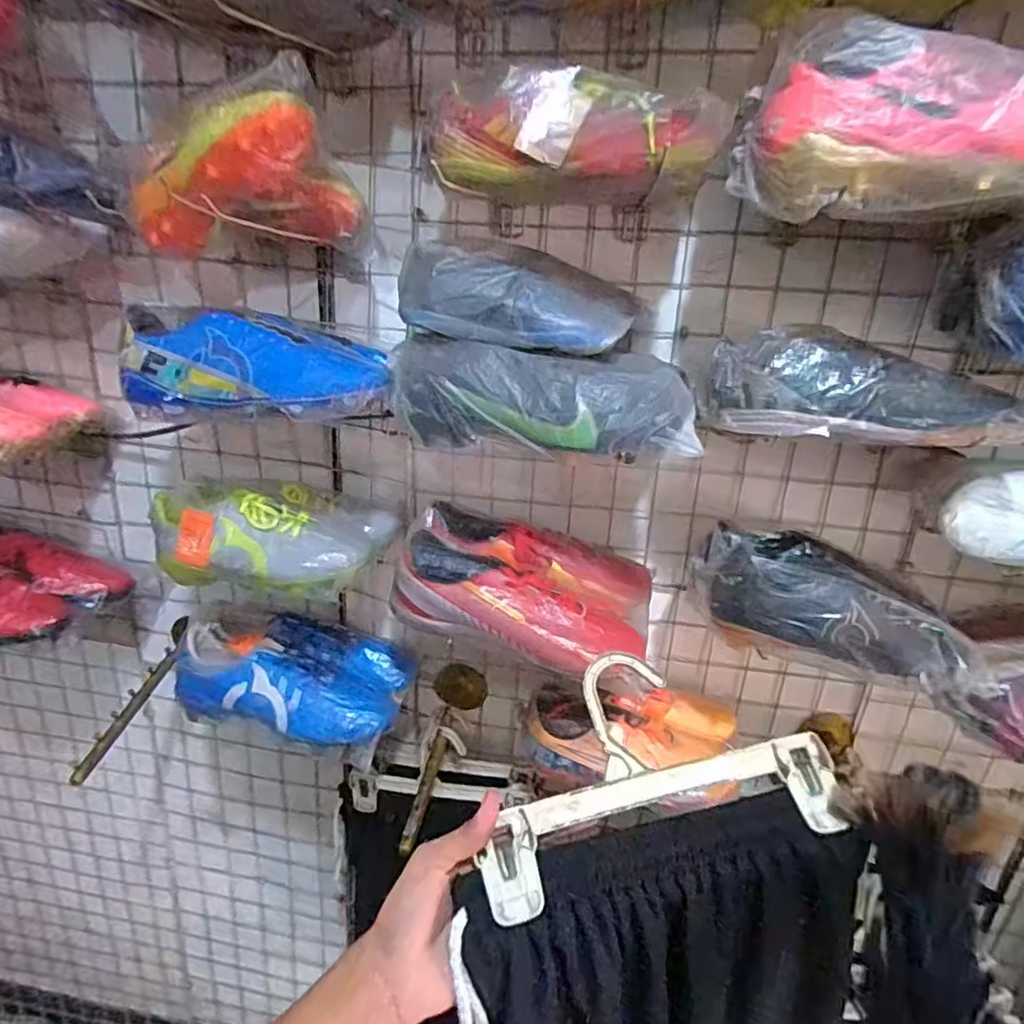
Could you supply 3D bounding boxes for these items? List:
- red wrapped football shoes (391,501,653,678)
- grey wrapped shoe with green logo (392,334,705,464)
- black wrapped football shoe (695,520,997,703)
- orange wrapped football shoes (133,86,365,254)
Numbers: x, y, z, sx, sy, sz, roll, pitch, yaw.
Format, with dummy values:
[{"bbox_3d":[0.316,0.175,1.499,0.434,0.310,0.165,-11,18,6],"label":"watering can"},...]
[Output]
[{"bbox_3d":[0.020,0.066,0.650,0.252,0.090,0.183,12,22,20],"label":"red wrapped football shoes"},{"bbox_3d":[0.025,-0.106,0.562,0.279,0.086,0.096,8,21,11],"label":"grey wrapped shoe with green logo"},{"bbox_3d":[0.324,0.087,0.606,0.256,0.085,0.109,11,22,19],"label":"black wrapped football shoe"},{"bbox_3d":[-0.258,-0.306,0.561,0.185,0.113,0.125,9,21,13],"label":"orange wrapped football shoes"}]

